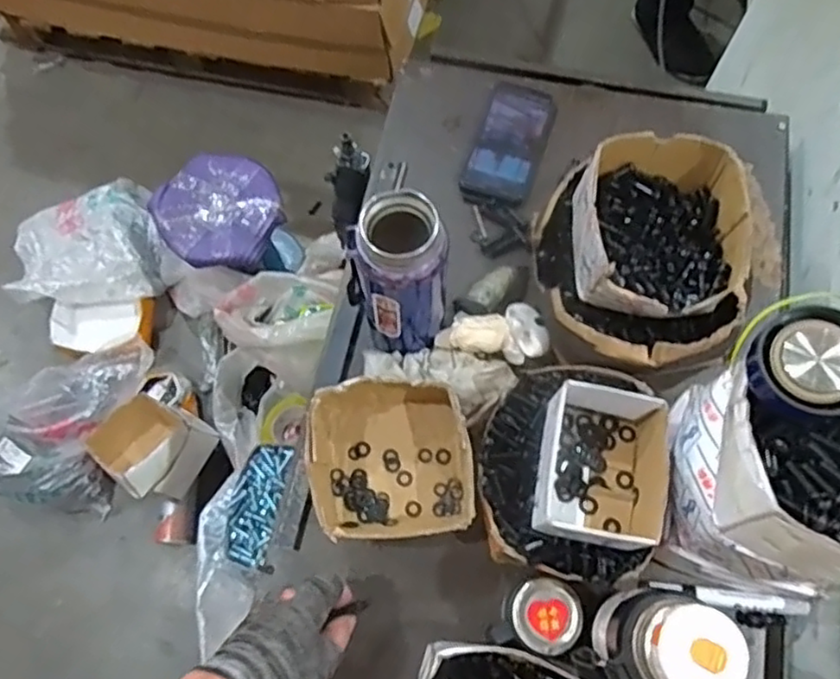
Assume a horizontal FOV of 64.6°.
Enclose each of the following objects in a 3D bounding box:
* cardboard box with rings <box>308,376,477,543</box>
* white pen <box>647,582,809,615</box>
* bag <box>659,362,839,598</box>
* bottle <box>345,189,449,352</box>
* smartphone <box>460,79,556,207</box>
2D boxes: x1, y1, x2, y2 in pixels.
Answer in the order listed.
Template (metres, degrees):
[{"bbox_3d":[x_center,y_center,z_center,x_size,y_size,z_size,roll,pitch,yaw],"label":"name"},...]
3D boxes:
[{"bbox_3d":[-0.028,0.108,0.627,0.146,0.083,0.142,-2,70,1],"label":"cardboard box with rings"},{"bbox_3d":[0.281,0.235,0.605,0.133,0.017,0.014,7,70,4],"label":"white pen"},{"bbox_3d":[0.285,0.096,0.487,0.159,0.162,0.148,7,70,3],"label":"bag"},{"bbox_3d":[-0.016,-0.051,0.596,0.077,0.197,0.064,-1,70,0],"label":"bottle"},{"bbox_3d":[0.111,-0.243,0.805,0.079,0.016,0.171,18,71,8],"label":"smartphone"}]

